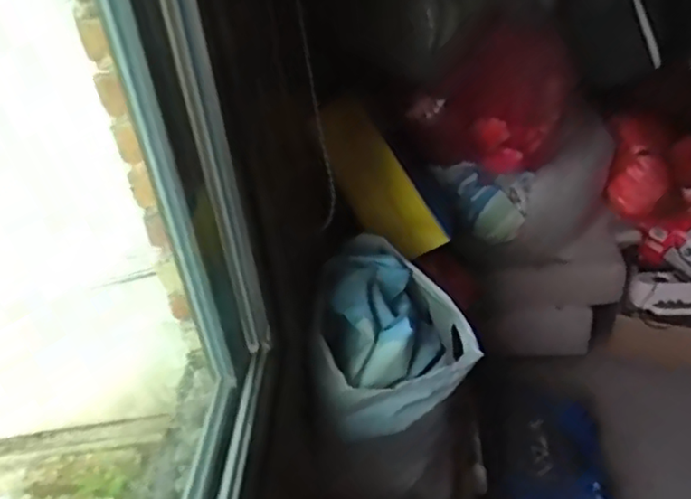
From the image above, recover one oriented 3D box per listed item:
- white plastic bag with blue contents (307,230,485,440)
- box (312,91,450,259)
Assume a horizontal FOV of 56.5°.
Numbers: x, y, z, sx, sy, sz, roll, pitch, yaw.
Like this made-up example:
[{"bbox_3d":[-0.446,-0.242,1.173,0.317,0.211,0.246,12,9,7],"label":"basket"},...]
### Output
[{"bbox_3d":[0.050,0.114,0.975,0.235,0.151,0.269,-17,35,-15],"label":"white plastic bag with blue contents"},{"bbox_3d":[0.066,-0.125,1.182,0.135,0.317,0.041,-27,12,48],"label":"box"}]

